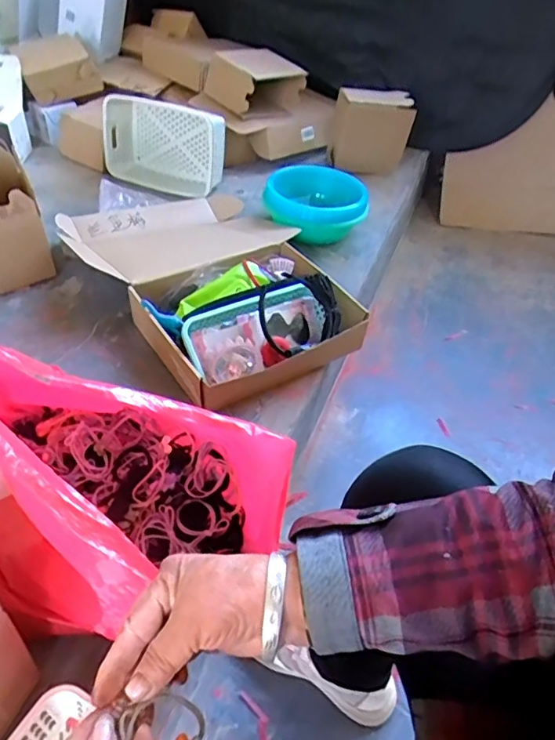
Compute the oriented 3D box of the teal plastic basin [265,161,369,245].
[{"bbox_3d":[0.081,-0.382,1.257,0.225,0.126,0.166,29,48,23],"label":"teal plastic basin"}]

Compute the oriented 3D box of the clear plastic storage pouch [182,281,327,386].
[{"bbox_3d":[-0.025,-0.061,0.879,0.260,0.077,0.119,-24,50,-28],"label":"clear plastic storage pouch"}]

